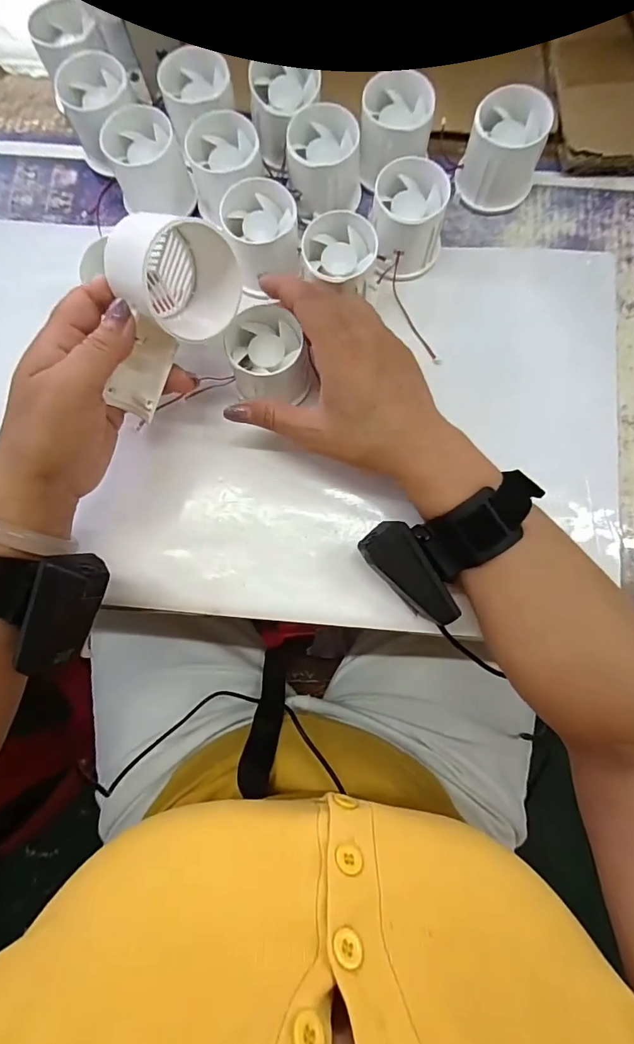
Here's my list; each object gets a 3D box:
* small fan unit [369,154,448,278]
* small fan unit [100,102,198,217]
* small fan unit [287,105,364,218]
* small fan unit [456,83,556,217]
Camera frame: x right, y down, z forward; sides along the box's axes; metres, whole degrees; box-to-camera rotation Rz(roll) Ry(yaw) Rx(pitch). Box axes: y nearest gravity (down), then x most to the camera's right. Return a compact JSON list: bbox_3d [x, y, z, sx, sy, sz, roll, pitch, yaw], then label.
[{"bbox_3d":[0.065,-0.216,0.320,0.055,0.046,0.061,6,81,2],"label":"small fan unit"},{"bbox_3d":[-0.123,-0.263,0.327,0.051,0.045,0.050,0,81,1],"label":"small fan unit"},{"bbox_3d":[0.006,-0.259,0.325,0.051,0.040,0.057,1,81,2],"label":"small fan unit"},{"bbox_3d":[0.136,-0.266,0.321,0.055,0.048,0.048,26,82,5],"label":"small fan unit"}]

